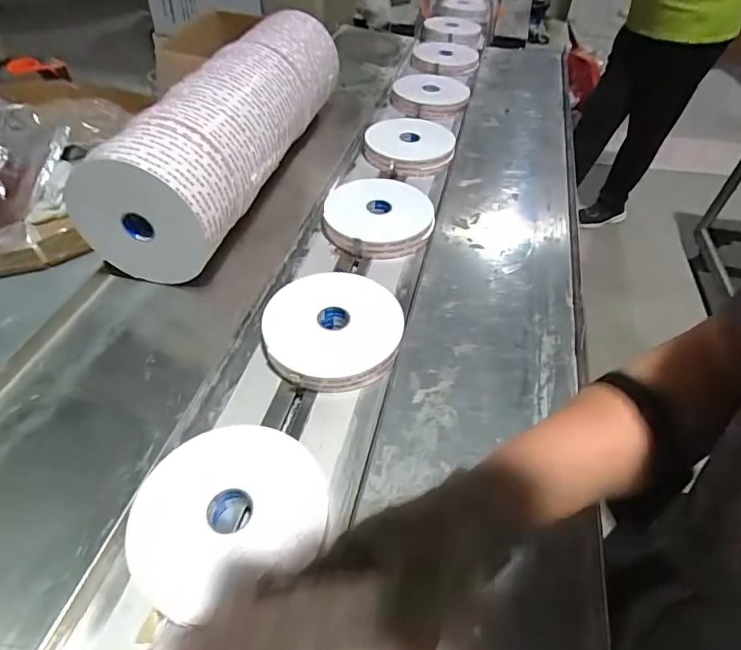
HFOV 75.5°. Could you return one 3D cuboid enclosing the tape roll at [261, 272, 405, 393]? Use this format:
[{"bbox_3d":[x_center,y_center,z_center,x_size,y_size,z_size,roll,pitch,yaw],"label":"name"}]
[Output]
[{"bbox_3d":[-0.046,-0.001,0.594,0.163,0.028,0.166,3,47,-3],"label":"tape roll"}]

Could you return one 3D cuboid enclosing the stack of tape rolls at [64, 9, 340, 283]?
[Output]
[{"bbox_3d":[-0.204,-0.305,0.737,0.160,0.171,0.536,14,50,9],"label":"stack of tape rolls"}]

